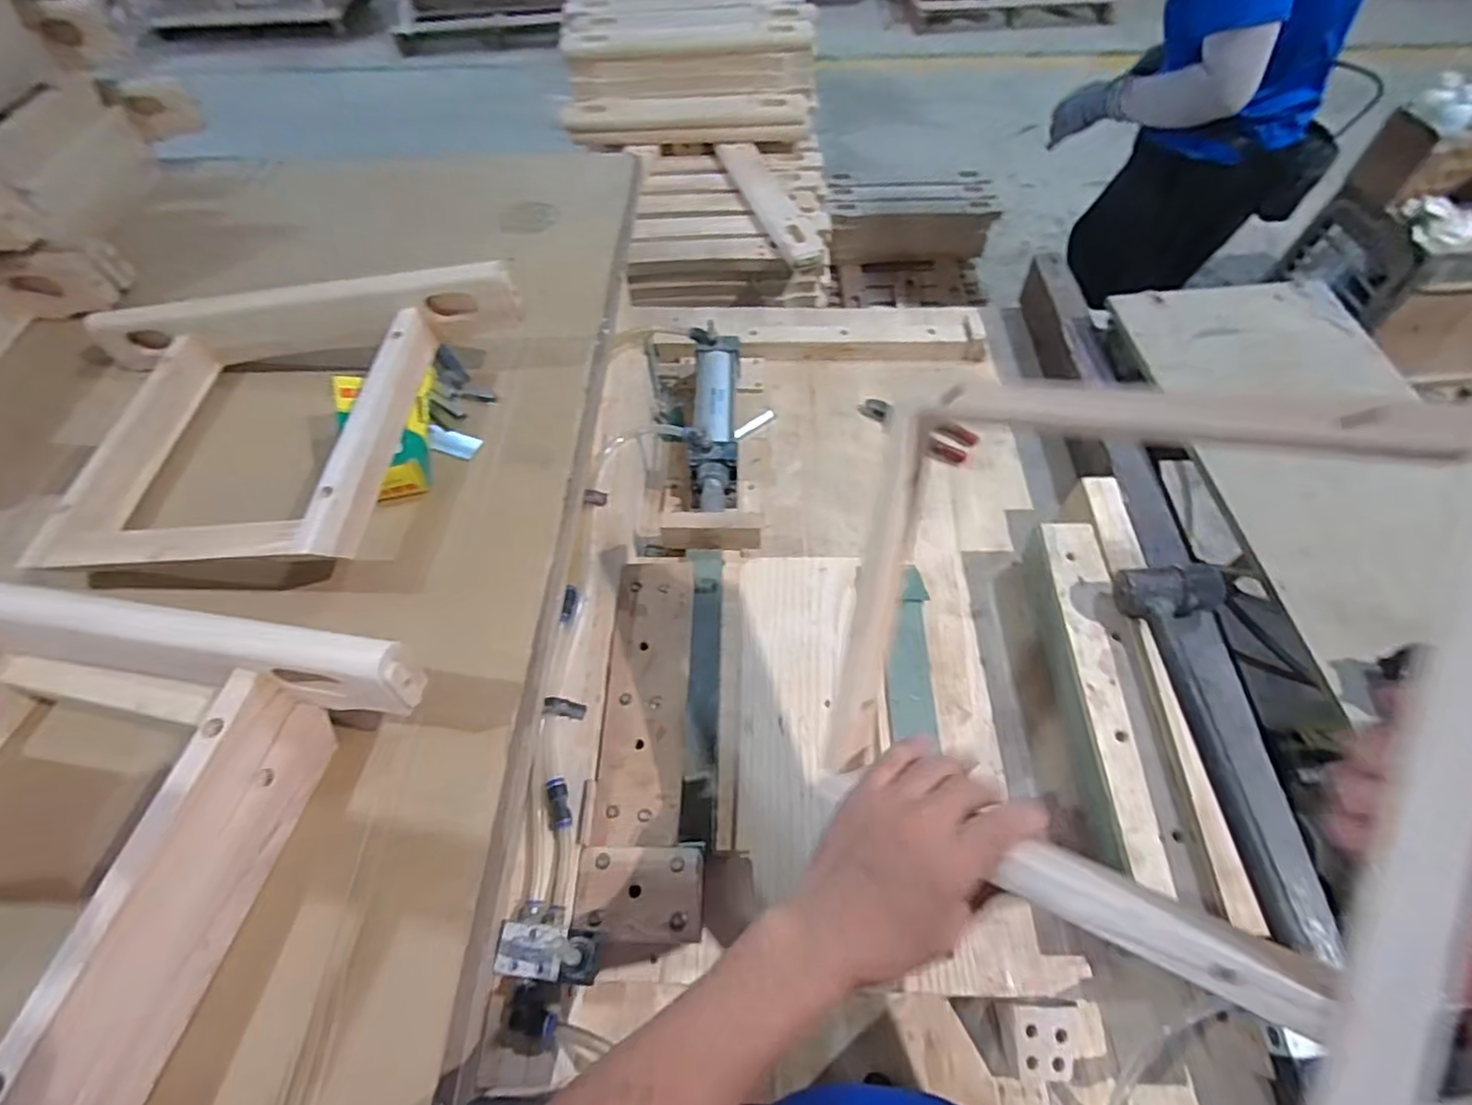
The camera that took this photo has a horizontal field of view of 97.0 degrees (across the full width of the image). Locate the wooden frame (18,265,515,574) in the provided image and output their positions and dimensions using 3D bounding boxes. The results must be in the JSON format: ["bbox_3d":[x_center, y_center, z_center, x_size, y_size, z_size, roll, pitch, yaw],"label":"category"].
[{"bbox_3d":[-0.464,-0.125,0.628,0.467,0.120,0.315,1,58,3],"label":"wooden frame"}]

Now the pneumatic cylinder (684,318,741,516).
[{"bbox_3d":[-0.029,-0.168,0.848,0.065,0.084,0.272,0,58,2],"label":"pneumatic cylinder"}]

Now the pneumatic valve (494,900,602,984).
[{"bbox_3d":[-0.141,0.299,0.495,0.077,0.044,0.052,9,59,7],"label":"pneumatic valve"}]

